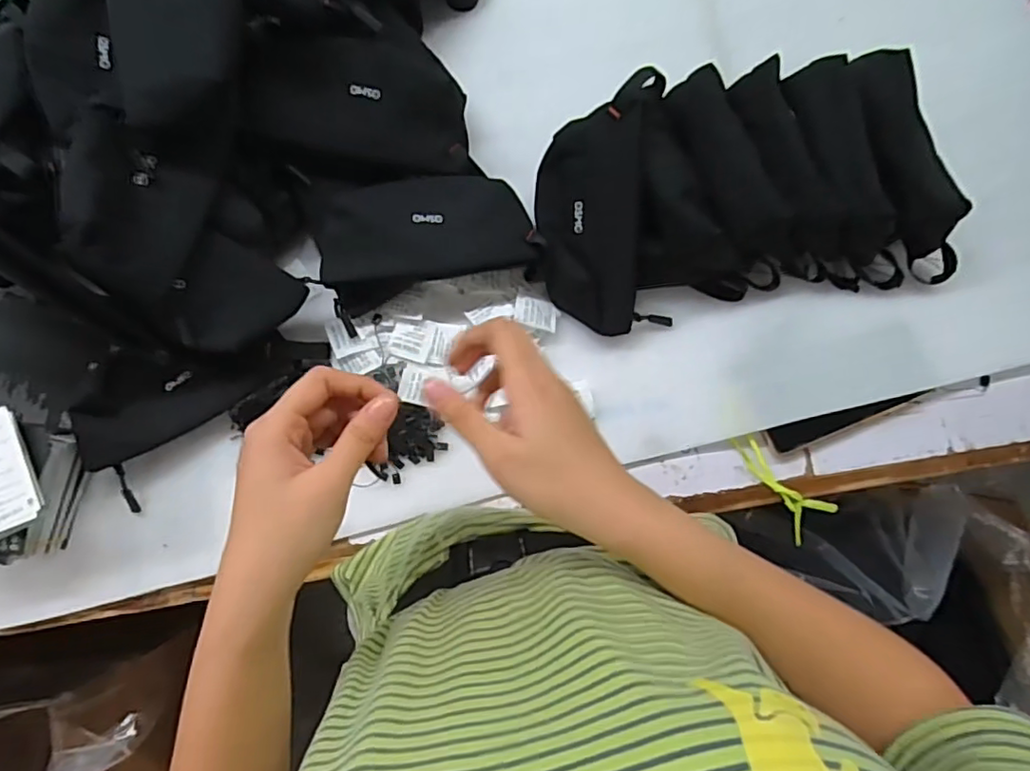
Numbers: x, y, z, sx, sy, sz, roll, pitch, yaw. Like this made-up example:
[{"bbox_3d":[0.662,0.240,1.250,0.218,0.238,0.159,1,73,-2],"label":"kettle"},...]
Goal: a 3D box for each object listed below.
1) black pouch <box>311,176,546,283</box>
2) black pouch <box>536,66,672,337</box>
[{"bbox_3d":[-0.081,-0.142,0.529,0.190,0.045,0.081,-10,109,-6],"label":"black pouch"},{"bbox_3d":[0.074,-0.154,0.520,0.104,0.037,0.209,1,106,1],"label":"black pouch"}]

